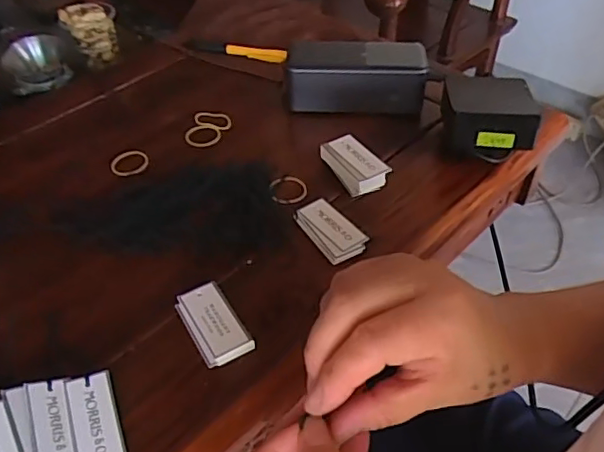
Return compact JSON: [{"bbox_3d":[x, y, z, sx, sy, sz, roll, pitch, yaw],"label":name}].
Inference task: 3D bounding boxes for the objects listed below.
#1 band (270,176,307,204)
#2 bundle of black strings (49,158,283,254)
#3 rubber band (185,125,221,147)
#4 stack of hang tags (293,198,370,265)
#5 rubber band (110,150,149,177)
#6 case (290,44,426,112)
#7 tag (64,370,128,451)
[{"bbox_3d":[-0.011,-0.030,0.475,0.030,0.004,0.033,-1,45,1],"label":"band"},{"bbox_3d":[-0.102,-0.017,0.453,0.167,0.009,0.102,-6,45,-4],"label":"bundle of black strings"},{"bbox_3d":[-0.091,-0.083,0.532,0.032,0.005,0.030,-1,45,1],"label":"rubber band"},{"bbox_3d":[0.021,0.002,0.436,0.032,0.011,0.063,-25,50,-22],"label":"stack of hang tags"},{"bbox_3d":[-0.151,-0.057,0.504,0.032,0.004,0.034,-13,46,-11],"label":"rubber band"},{"bbox_3d":[0.051,-0.142,0.545,0.126,0.057,0.055,0,46,0],"label":"case"},{"bbox_3d":[-0.118,0.111,0.328,0.026,0.009,0.056,-16,47,-14],"label":"tag"}]

